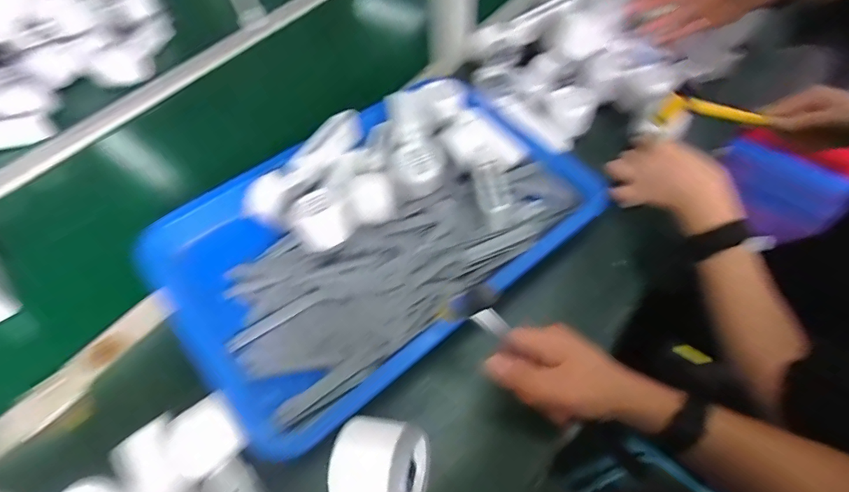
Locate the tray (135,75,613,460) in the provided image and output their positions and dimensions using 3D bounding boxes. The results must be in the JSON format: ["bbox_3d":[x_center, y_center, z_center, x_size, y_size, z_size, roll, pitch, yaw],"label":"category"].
[{"bbox_3d":[-0.048,-0.029,0.545,0.477,0.055,0.323,-34,60,-19],"label":"tray"}]

